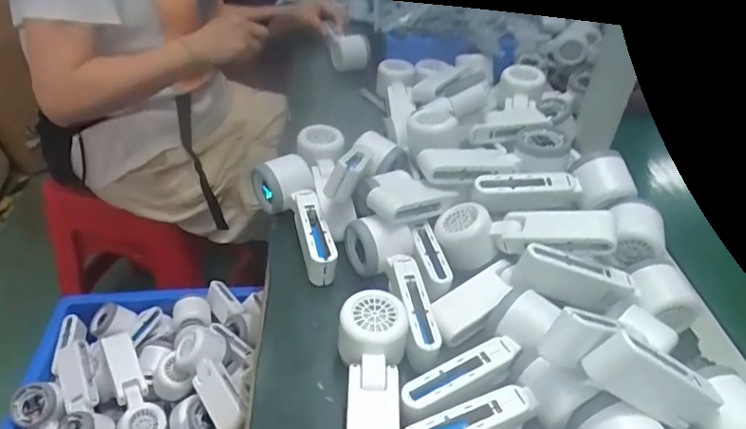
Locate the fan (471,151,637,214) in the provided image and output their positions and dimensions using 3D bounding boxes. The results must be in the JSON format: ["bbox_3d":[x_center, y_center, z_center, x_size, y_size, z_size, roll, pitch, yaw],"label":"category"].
[{"bbox_3d":[0.185,-0.033,0.550,0.162,0.048,0.051,4,39,-2],"label":"fan"}]

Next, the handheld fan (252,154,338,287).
[{"bbox_3d":[-0.085,0.001,0.552,0.064,0.051,0.160,-10,41,-18],"label":"handheld fan"}]

